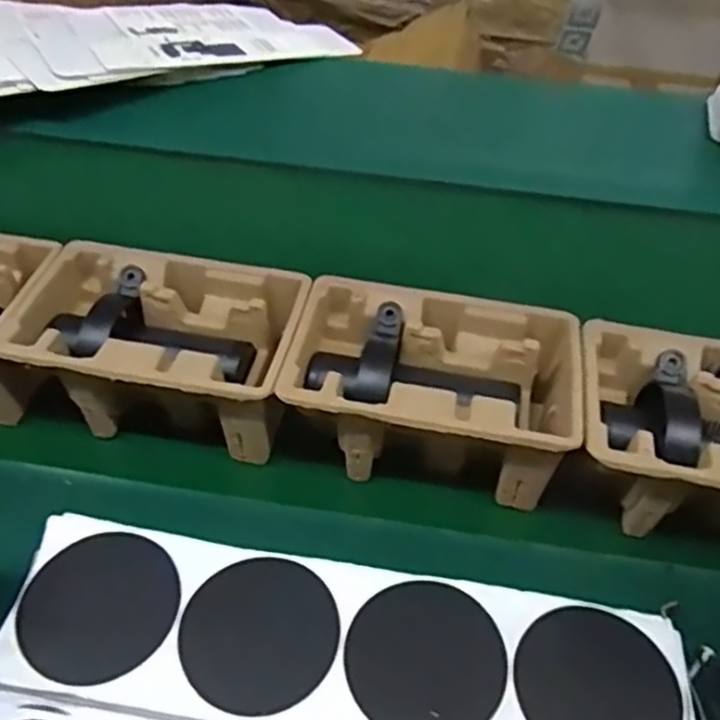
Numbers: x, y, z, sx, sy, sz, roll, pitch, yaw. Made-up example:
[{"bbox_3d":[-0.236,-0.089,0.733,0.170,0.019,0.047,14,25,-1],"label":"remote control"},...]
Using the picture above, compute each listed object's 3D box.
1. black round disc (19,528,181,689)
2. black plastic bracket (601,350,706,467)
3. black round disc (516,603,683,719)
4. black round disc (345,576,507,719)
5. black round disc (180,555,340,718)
[{"bbox_3d":[-0.161,0.151,0.444,0.094,0.004,0.092,1,47,-1],"label":"black round disc"},{"bbox_3d":[0.225,0.041,0.563,0.073,0.064,0.102,14,50,10],"label":"black plastic bracket"},{"bbox_3d":[0.139,0.192,0.420,0.091,0.008,0.092,3,45,-3],"label":"black round disc"},{"bbox_3d":[0.039,0.178,0.429,0.090,0.008,0.096,3,45,-3],"label":"black round disc"},{"bbox_3d":[-0.061,0.165,0.437,0.090,0.008,0.095,3,45,-3],"label":"black round disc"}]

